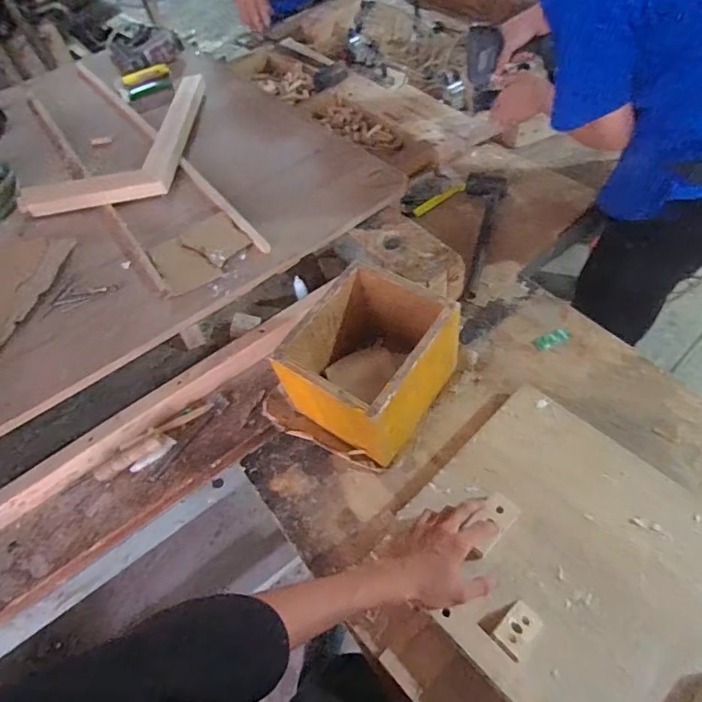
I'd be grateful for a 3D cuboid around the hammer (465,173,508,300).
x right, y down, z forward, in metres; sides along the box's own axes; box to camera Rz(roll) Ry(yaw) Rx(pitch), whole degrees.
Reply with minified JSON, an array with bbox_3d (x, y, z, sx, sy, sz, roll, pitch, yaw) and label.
[{"bbox_3d":[0.243,-0.239,0.946,0.084,0.040,0.333,11,58,17],"label":"hammer"}]

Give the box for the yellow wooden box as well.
[{"bbox_3d":[0.031,0.017,0.709,0.178,0.163,0.211,30,65,26],"label":"yellow wooden box"}]

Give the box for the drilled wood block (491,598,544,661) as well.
[{"bbox_3d":[0.183,0.305,0.526,0.079,0.010,0.035,-6,42,-49],"label":"drilled wood block"}]

